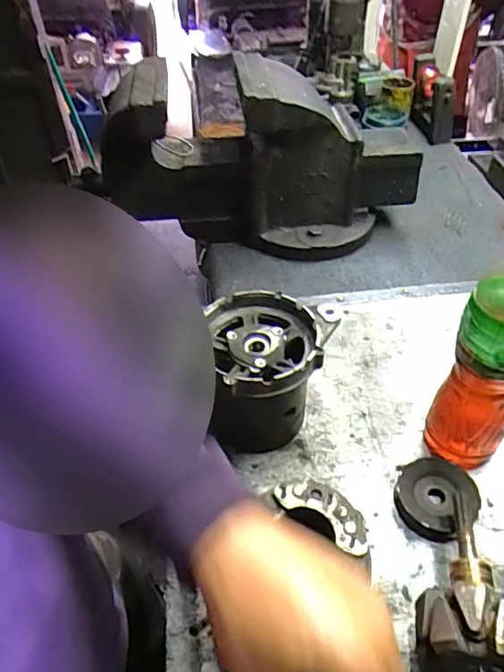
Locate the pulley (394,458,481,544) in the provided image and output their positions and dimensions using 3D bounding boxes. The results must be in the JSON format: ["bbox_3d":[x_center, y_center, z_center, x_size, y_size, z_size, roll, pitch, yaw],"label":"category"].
[{"bbox_3d":[0.188,0.166,0.518,0.080,0.024,0.073,-1,44,1],"label":"pulley"}]

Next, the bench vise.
[{"bbox_3d":[0.018,-0.290,0.824,0.485,0.241,0.247,11,47,12],"label":"bench vise"}]

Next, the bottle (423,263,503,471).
[{"bbox_3d":[0.232,0.020,0.489,0.075,0.268,0.081,22,49,23],"label":"bottle"}]

